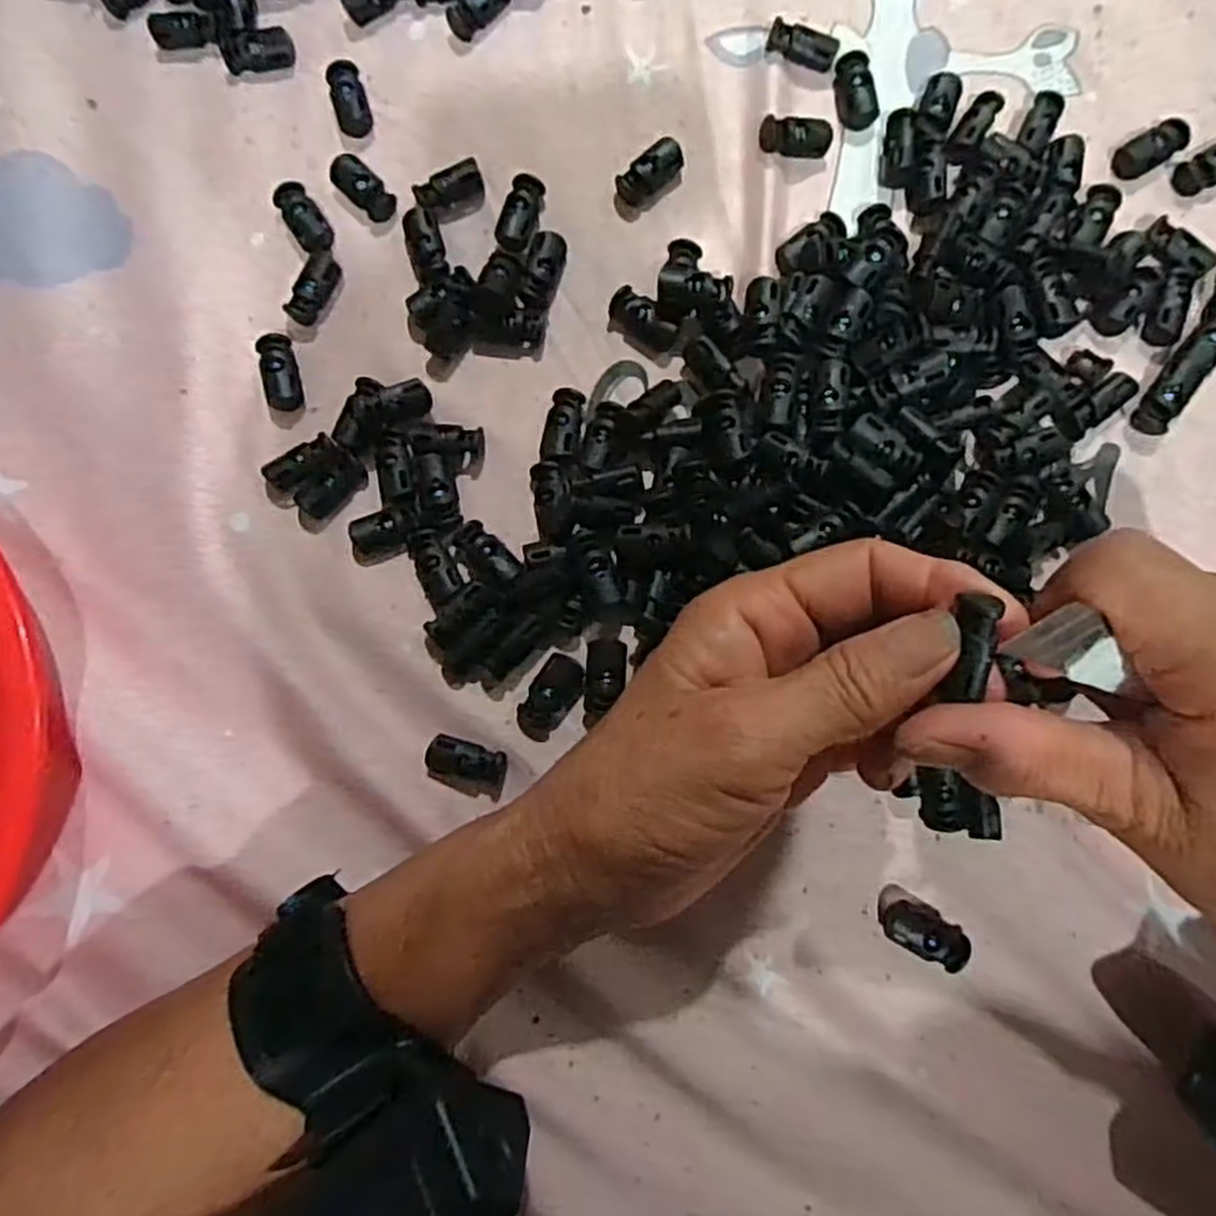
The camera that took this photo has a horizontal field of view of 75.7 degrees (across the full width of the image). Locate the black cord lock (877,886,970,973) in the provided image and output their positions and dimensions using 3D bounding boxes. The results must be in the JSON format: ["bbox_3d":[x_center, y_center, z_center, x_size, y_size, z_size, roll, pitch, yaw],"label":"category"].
[{"bbox_3d":[0.108,0.111,0.268,0.031,0.008,0.016,32,87,6],"label":"black cord lock"}]

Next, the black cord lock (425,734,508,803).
[{"bbox_3d":[-0.050,0.057,0.277,0.028,0.007,0.018,16,86,5],"label":"black cord lock"}]

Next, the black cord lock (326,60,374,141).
[{"bbox_3d":[-0.103,-0.203,0.312,0.014,0.007,0.030,-21,84,1],"label":"black cord lock"}]

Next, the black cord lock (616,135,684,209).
[{"bbox_3d":[0.017,-0.170,0.306,0.026,0.010,0.013,-39,84,-1],"label":"black cord lock"}]

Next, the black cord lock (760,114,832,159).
[{"bbox_3d":[0.072,-0.181,0.300,0.029,0.009,0.011,0,84,-10],"label":"black cord lock"}]

